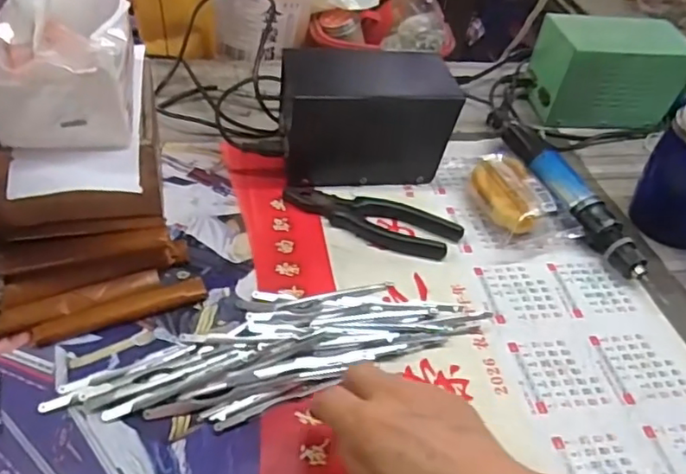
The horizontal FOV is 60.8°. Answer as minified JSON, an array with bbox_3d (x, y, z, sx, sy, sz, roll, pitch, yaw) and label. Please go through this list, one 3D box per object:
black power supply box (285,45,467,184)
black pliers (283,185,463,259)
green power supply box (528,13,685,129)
[{"bbox_3d":[0.022,-0.120,0.585,0.162,0.113,0.087,-2,42,-11],"label":"black power supply box"},{"bbox_3d":[0.026,-0.020,0.543,0.163,0.016,0.045,17,42,11],"label":"black pliers"},{"bbox_3d":[0.320,-0.200,0.706,0.160,0.113,0.087,1,41,-7],"label":"green power supply box"}]

